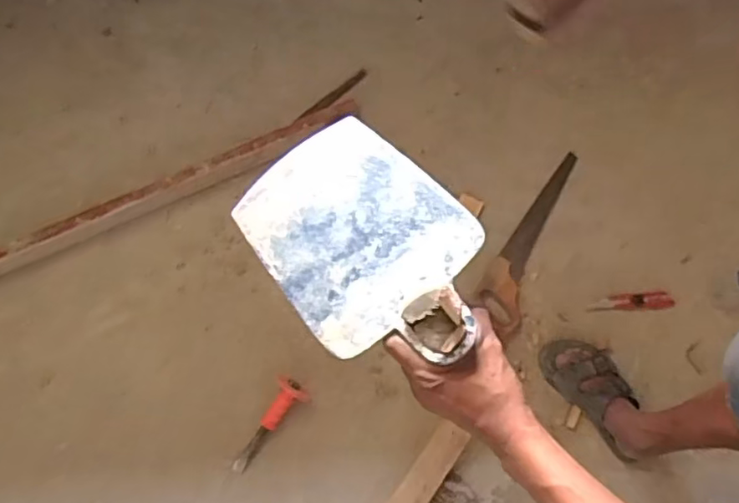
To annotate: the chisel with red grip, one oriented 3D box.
[{"bbox_3d":[-0.200,0.332,1.164,0.072,0.060,0.205,36,78,8],"label":"chisel with red grip"}]

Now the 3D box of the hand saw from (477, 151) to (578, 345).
[{"bbox_3d":[0.324,-0.037,1.264,0.099,0.026,0.407,22,76,4],"label":"hand saw"}]

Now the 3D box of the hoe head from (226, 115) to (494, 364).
[{"bbox_3d":[-0.003,-0.005,0.579,0.169,0.060,0.257,-40,59,-4],"label":"hoe head"}]

